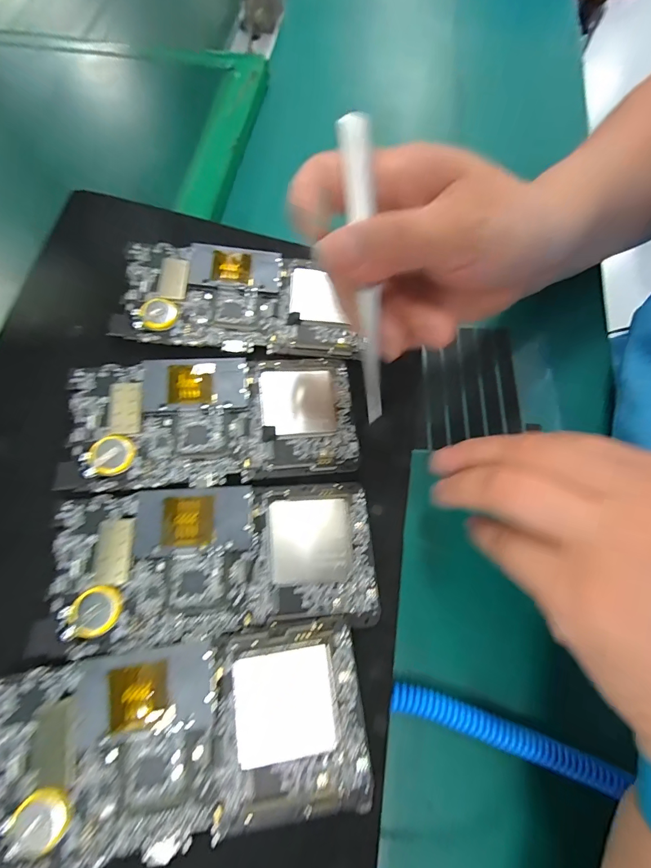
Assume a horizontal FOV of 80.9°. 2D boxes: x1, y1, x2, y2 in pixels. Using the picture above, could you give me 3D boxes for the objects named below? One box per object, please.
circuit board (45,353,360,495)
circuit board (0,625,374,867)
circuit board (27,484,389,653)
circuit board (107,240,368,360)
[{"bbox_3d":[-0.060,-0.010,0.215,0.151,0.004,0.072,-4,72,-11],"label":"circuit board"},{"bbox_3d":[-0.060,0.128,0.160,0.150,0.013,0.071,-9,72,-2],"label":"circuit board"},{"bbox_3d":[-0.052,0.061,0.190,0.151,0.005,0.069,-1,68,-8],"label":"circuit board"},{"bbox_3d":[-0.050,-0.086,0.240,0.144,0.005,0.071,3,75,-8],"label":"circuit board"}]

